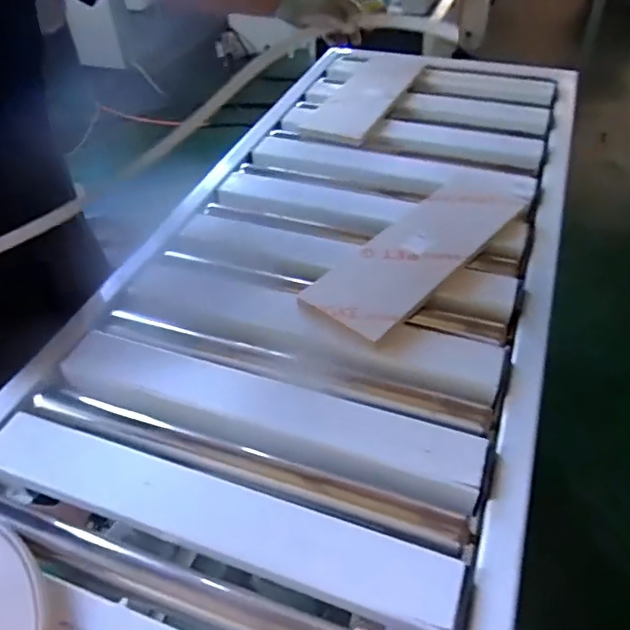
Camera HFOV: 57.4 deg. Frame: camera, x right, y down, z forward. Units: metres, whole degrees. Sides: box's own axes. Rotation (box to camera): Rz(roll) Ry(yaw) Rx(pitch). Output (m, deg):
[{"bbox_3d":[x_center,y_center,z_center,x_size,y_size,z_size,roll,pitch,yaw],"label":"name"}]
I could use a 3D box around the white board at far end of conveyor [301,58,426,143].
[{"bbox_3d":[0.135,-0.580,1.485,0.200,0.021,0.529,19,47,18],"label":"white board at far end of conveyor"}]

